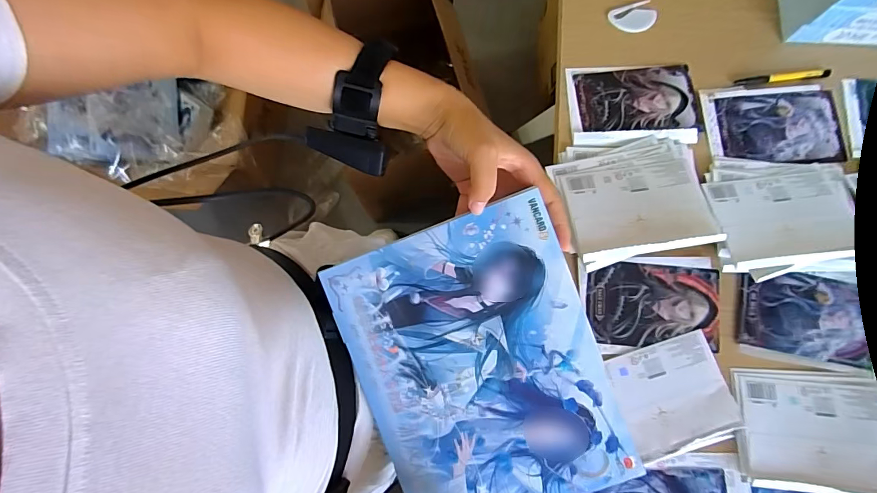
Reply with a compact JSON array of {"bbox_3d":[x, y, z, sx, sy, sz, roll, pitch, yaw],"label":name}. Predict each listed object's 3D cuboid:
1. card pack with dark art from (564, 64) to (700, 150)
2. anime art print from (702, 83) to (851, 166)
[{"bbox_3d":[0.283,-0.204,0.587,0.183,0.008,0.125,-3,79,-1],"label":"card pack with dark art"},{"bbox_3d":[0.483,-0.175,0.585,0.192,0.007,0.120,-3,79,-1],"label":"anime art print"}]

